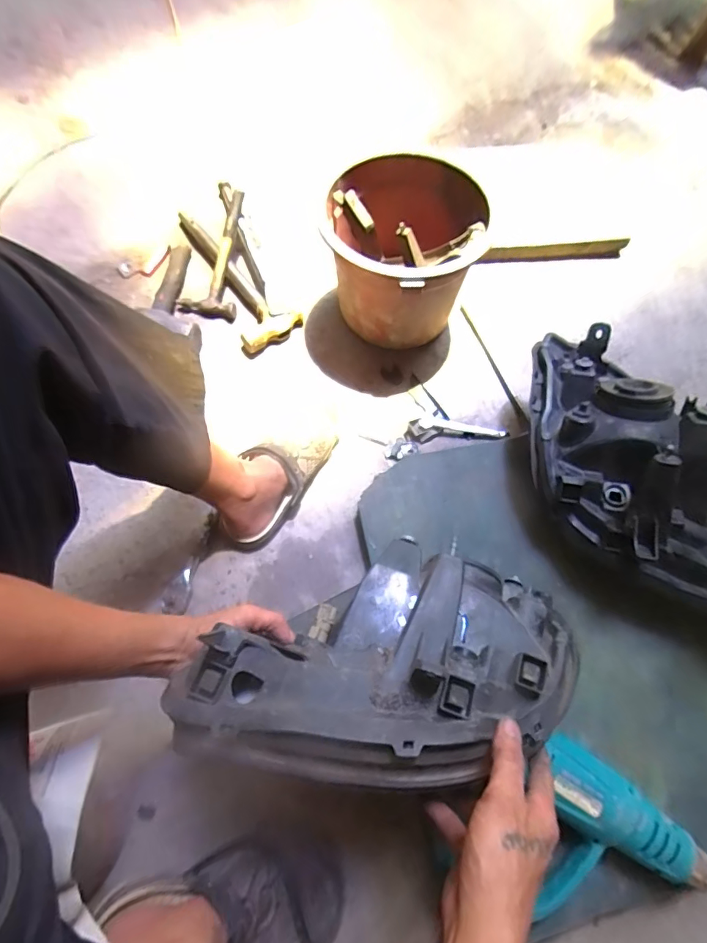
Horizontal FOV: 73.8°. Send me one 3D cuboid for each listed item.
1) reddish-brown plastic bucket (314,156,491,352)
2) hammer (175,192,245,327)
[{"bbox_3d":[0.086,-0.335,0.787,0.235,0.221,0.242,-3,69,-2],"label":"reddish-brown plastic bucket"},{"bbox_3d":[-0.257,-0.409,0.873,0.105,0.050,0.243,7,81,2],"label":"hammer"}]

